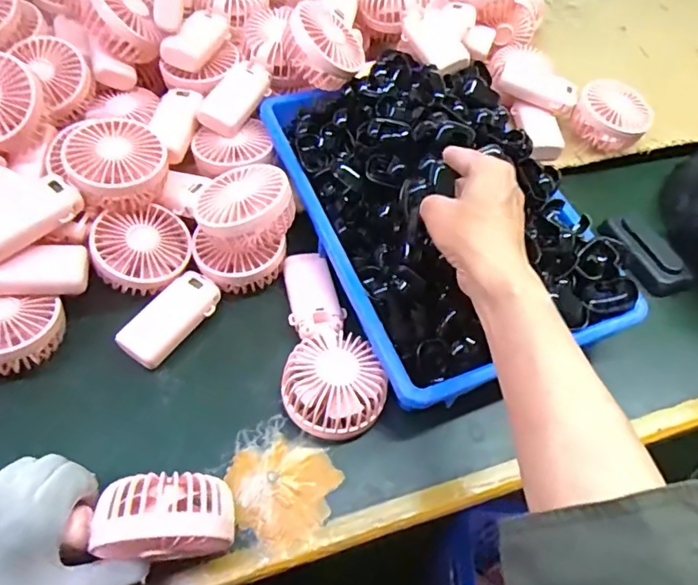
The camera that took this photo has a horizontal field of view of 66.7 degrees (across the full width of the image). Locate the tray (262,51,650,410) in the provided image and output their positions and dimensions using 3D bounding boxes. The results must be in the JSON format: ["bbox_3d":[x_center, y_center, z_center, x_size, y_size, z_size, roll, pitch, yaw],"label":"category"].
[{"bbox_3d":[0.083,-0.094,0.506,0.236,0.101,0.357,-17,57,-17],"label":"tray"}]

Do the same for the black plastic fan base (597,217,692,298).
[{"bbox_3d":[0.316,-0.040,0.573,0.044,0.020,0.103,-39,65,4],"label":"black plastic fan base"}]

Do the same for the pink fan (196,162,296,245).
[{"bbox_3d":[-0.095,-0.083,0.478,0.086,0.037,0.084,-7,54,-11],"label":"pink fan"}]

